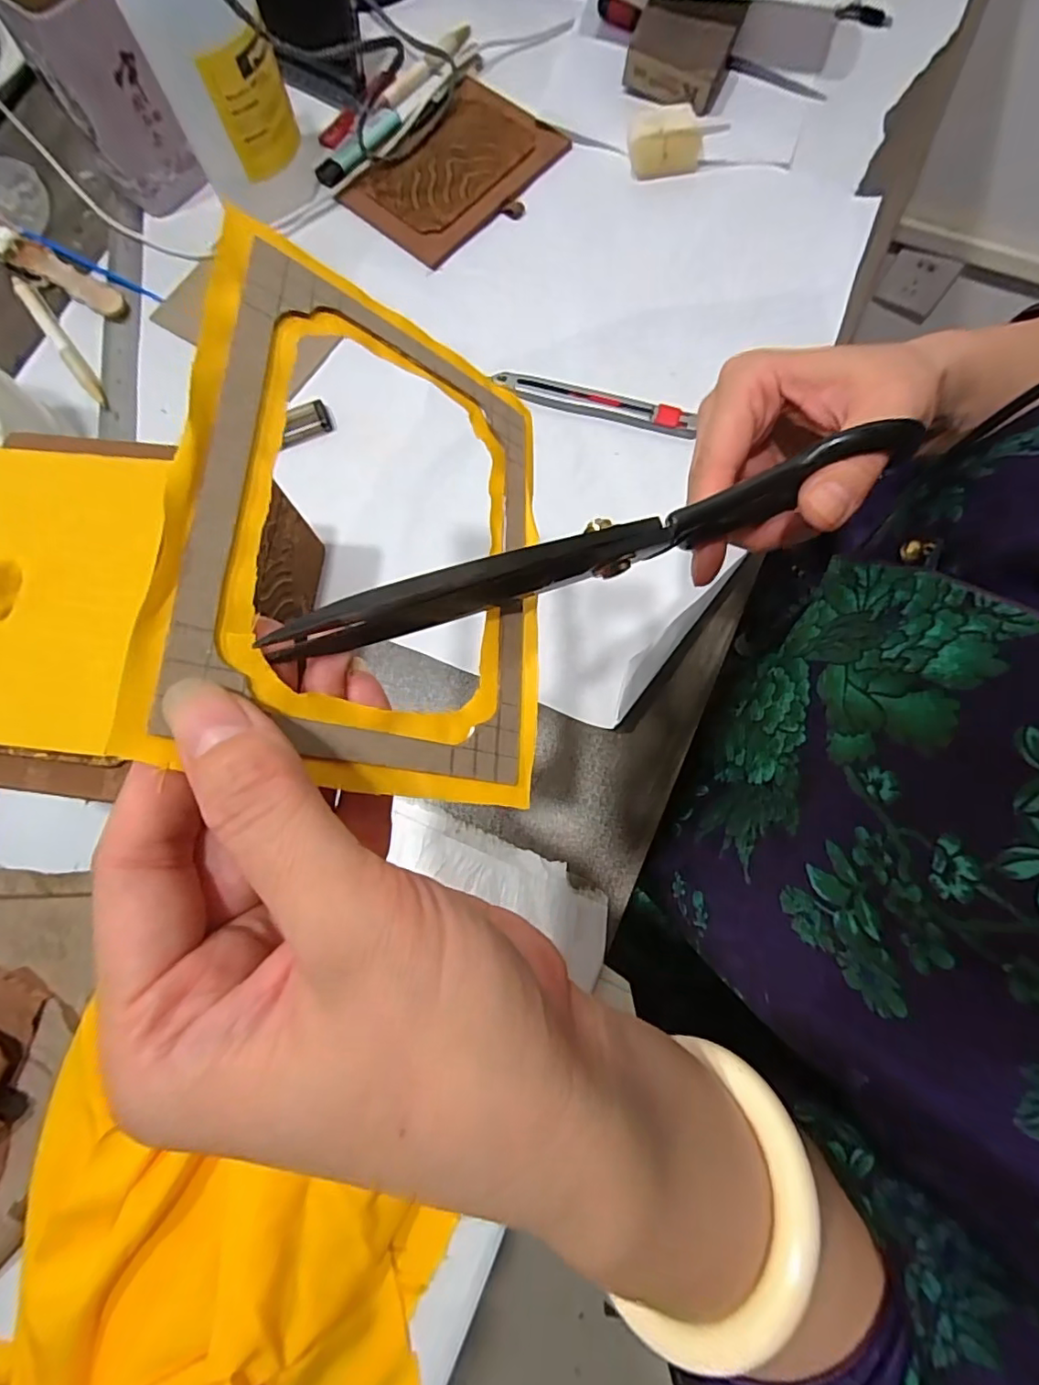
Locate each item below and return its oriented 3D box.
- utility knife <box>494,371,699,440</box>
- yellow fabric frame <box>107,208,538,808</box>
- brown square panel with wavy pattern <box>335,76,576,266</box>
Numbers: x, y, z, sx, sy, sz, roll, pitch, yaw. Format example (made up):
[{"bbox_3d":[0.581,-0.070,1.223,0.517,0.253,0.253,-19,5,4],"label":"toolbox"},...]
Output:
[{"bbox_3d":[0.049,-0.194,0.387,0.135,0.012,0.016,16,78,5],"label":"utility knife"},{"bbox_3d":[-0.037,-0.047,0.167,0.109,0.004,0.146,14,70,-38],"label":"yellow fabric frame"},{"bbox_3d":[-0.049,-0.395,0.437,0.103,0.007,0.148,40,81,10],"label":"brown square panel with wavy pattern"}]

